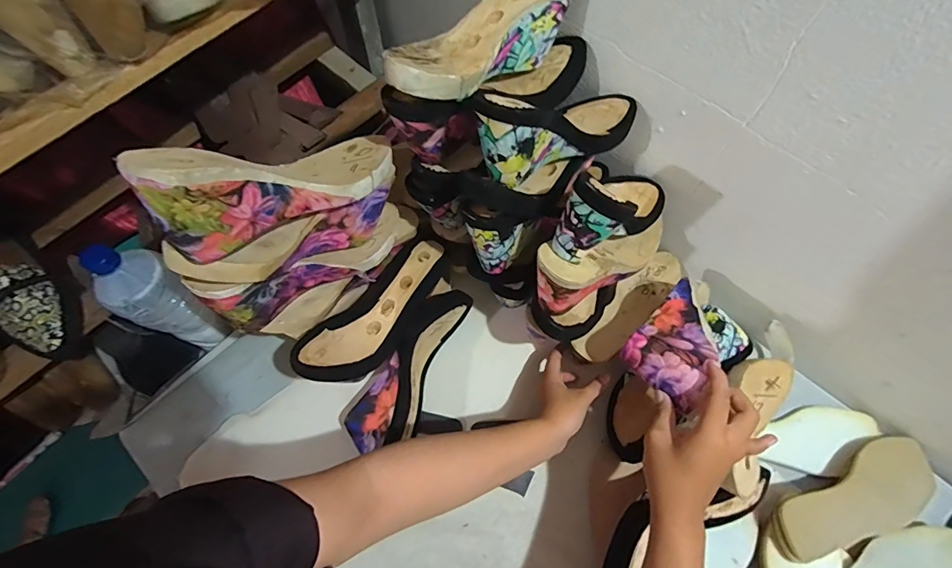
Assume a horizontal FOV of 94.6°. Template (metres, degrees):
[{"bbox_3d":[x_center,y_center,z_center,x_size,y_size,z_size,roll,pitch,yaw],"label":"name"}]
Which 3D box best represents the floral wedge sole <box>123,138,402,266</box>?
[{"bbox_3d":[-0.185,-0.084,0.408,0.078,0.244,0.124,36,115,15],"label":"floral wedge sole"}]

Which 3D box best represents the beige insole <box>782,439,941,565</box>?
[{"bbox_3d":[0.439,0.248,0.499,0.219,0.032,0.078,-24,68,-10],"label":"beige insole"}]

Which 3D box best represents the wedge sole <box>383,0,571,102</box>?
[{"bbox_3d":[0.004,-0.244,0.445,0.079,0.075,0.230,40,72,16],"label":"wedge sole"}]

